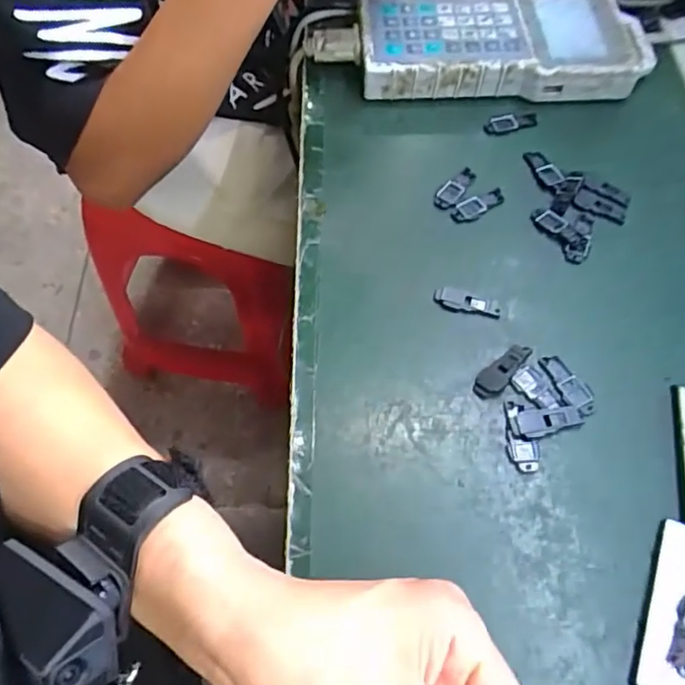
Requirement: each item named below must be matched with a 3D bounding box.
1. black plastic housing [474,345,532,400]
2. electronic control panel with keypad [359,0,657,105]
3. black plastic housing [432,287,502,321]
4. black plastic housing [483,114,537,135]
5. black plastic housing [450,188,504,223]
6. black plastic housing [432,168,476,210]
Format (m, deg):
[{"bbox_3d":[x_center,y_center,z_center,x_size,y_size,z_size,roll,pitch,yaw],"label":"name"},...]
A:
[{"bbox_3d":[0.092,0.016,0.353,0.015,0.004,0.043,37,66,19],"label":"black plastic housing"},{"bbox_3d":[0.126,-0.236,0.478,0.219,0.034,0.107,2,60,0],"label":"electronic control panel with keypad"},{"bbox_3d":[0.077,-0.024,0.376,0.041,0.004,0.014,15,61,8],"label":"black plastic housing"},{"bbox_3d":[0.124,-0.165,0.455,0.040,0.004,0.019,-11,61,-7],"label":"black plastic housing"},{"bbox_3d":[0.092,-0.093,0.417,0.042,0.004,0.014,-30,65,-16],"label":"black plastic housing"},{"bbox_3d":[0.078,-0.107,0.424,0.014,0.005,0.041,32,65,16],"label":"black plastic housing"}]

